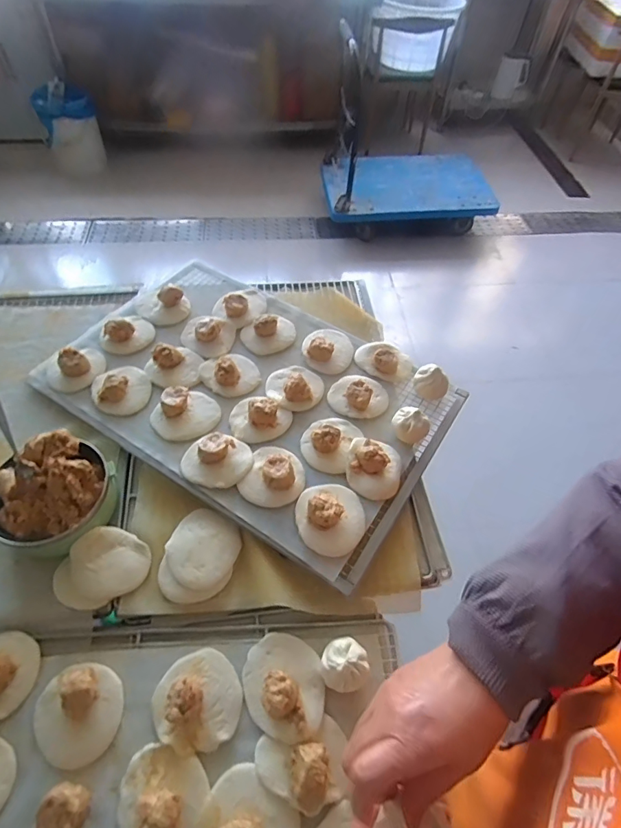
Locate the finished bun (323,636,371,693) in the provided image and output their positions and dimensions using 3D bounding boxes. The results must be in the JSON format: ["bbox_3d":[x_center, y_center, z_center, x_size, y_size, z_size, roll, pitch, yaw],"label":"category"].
[{"bbox_3d":[0.038,0.277,0.504,0.047,0.047,0.051,1,54,-2],"label":"finished bun"}]

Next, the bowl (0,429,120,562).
[{"bbox_3d":[-0.323,0.101,0.572,0.144,0.066,0.146,1,54,-2],"label":"bowl"}]

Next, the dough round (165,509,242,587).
[{"bbox_3d":[-0.136,0.167,0.573,0.086,0.023,0.094,1,54,-2],"label":"dough round"}]

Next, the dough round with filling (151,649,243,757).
[{"bbox_3d":[-0.120,0.302,0.480,0.087,0.038,0.089,1,54,-2],"label":"dough round with filling"}]

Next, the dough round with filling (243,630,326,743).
[{"bbox_3d":[-0.029,0.293,0.494,0.084,0.036,0.103,-14,56,-13],"label":"dough round with filling"}]

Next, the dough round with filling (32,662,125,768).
[{"bbox_3d":[-0.243,0.308,0.470,0.085,0.042,0.086,1,54,-2],"label":"dough round with filling"}]

